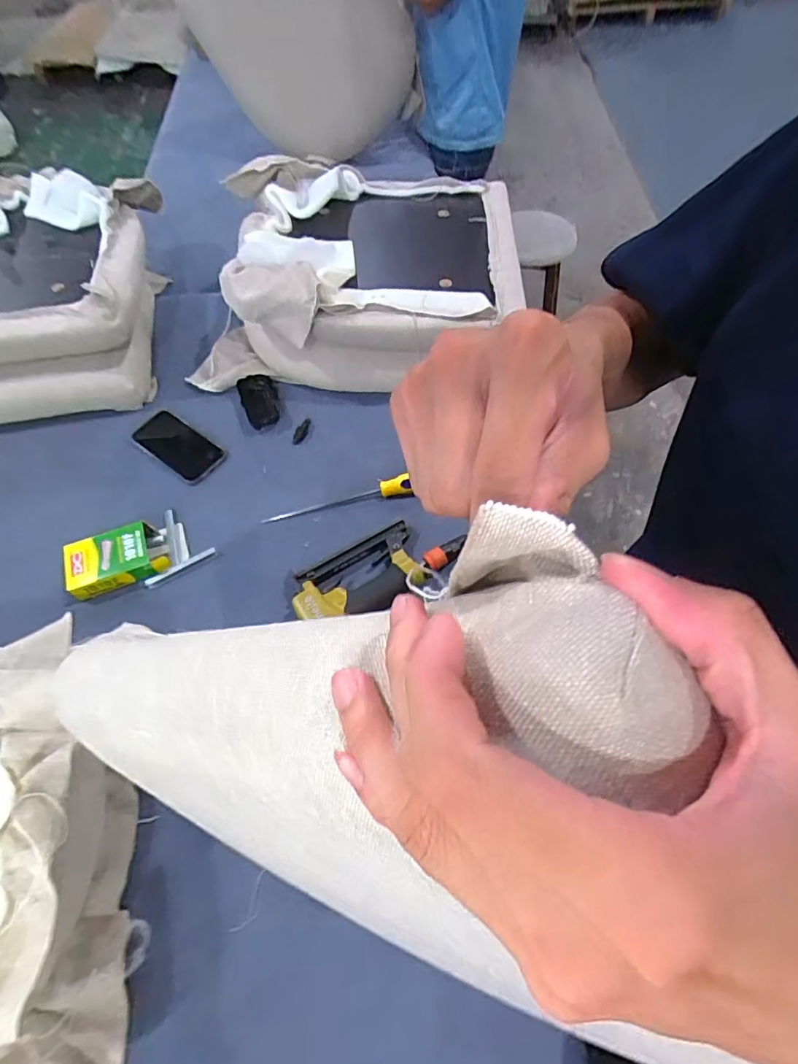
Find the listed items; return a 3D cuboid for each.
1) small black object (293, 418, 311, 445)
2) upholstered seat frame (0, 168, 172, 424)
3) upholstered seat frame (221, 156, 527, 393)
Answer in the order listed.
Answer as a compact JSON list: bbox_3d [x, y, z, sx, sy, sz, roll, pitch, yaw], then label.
[{"bbox_3d":[-0.161,-0.166,0.873,0.021,0.005,0.051,22,76,14],"label":"small black object"},{"bbox_3d":[-0.694,-0.435,0.958,0.473,0.174,0.484,-9,60,-3],"label":"upholstered seat frame"},{"bbox_3d":[-0.042,-0.452,0.928,0.480,0.194,0.412,-2,60,1],"label":"upholstered seat frame"}]

